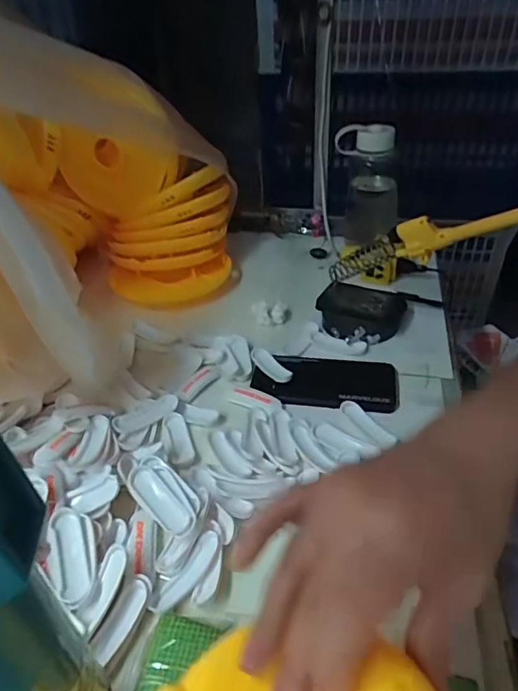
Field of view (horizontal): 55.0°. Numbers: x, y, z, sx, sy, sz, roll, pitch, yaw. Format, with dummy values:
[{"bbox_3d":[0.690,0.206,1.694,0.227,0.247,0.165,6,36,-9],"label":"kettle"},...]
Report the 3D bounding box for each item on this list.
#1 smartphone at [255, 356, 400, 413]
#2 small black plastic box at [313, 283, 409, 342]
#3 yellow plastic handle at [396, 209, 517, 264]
[{"bbox_3d":[0.075,0.035,0.557,0.157,0.011,0.078,4,38,8],"label":"smartphone"},{"bbox_3d":[0.133,-0.047,0.647,0.111,0.037,0.089,8,39,13],"label":"small black plastic box"},{"bbox_3d":[0.217,-0.122,0.536,0.148,0.054,0.017,-5,30,39],"label":"yellow plastic handle"}]

